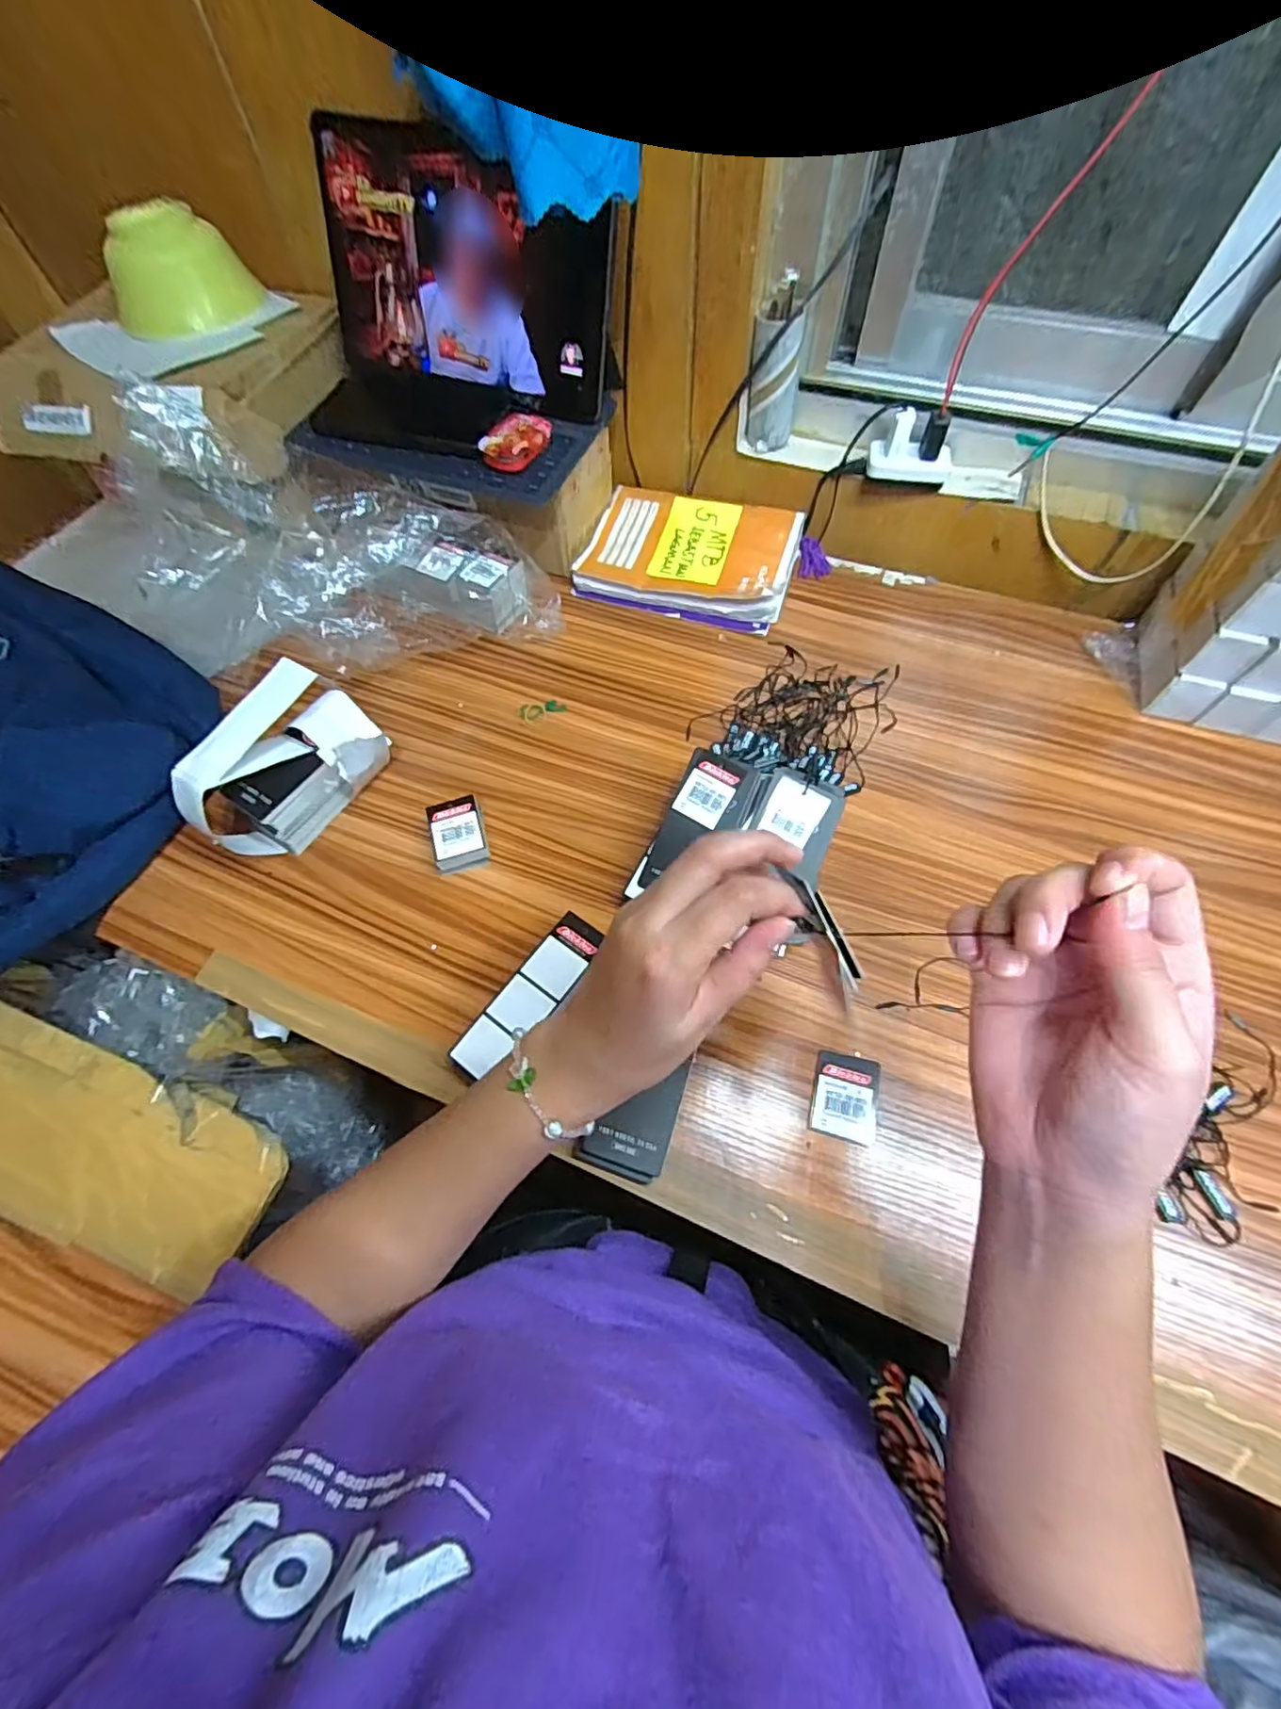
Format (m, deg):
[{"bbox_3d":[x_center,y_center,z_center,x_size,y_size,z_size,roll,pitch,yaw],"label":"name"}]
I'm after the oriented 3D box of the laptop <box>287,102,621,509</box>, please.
[{"bbox_3d":[-0.174,-0.439,0.531,0.273,0.189,0.184,20,65,12],"label":"laptop"}]

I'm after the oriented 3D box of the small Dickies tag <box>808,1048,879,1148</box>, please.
[{"bbox_3d":[0.130,0.154,0.390,0.040,0.004,0.051,13,63,9],"label":"small Dickies tag"}]

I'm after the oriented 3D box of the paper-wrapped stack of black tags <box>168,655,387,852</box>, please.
[{"bbox_3d":[-0.253,-0.054,0.459,0.077,0.103,0.132,28,67,16],"label":"paper-wrapped stack of black tags"}]

